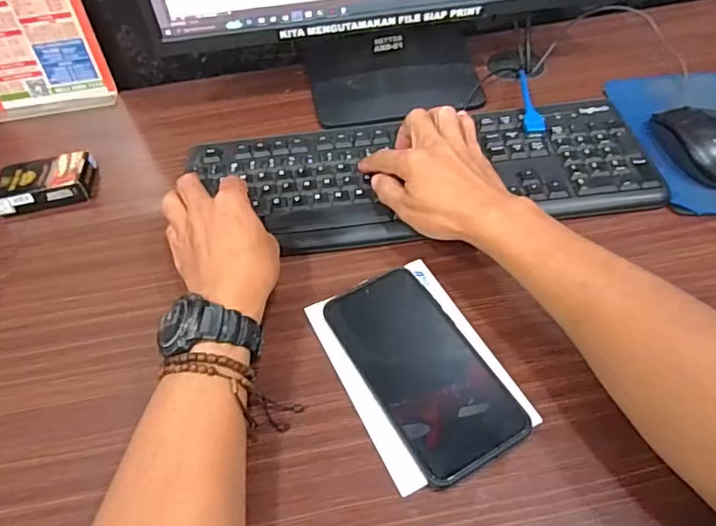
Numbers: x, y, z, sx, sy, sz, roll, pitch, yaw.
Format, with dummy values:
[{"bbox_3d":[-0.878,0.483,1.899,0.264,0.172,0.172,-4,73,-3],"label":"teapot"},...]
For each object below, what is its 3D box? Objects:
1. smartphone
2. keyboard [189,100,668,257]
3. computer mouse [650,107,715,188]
[{"bbox_3d":[0.044,0.073,0.391,0.078,0.013,0.159,-26,55,-15],"label":"smartphone"},{"bbox_3d":[0.056,-0.084,0.515,0.419,0.021,0.154,-5,52,1],"label":"keyboard"},{"bbox_3d":[0.318,-0.114,0.504,0.054,0.032,0.098,-22,54,-12],"label":"computer mouse"}]

